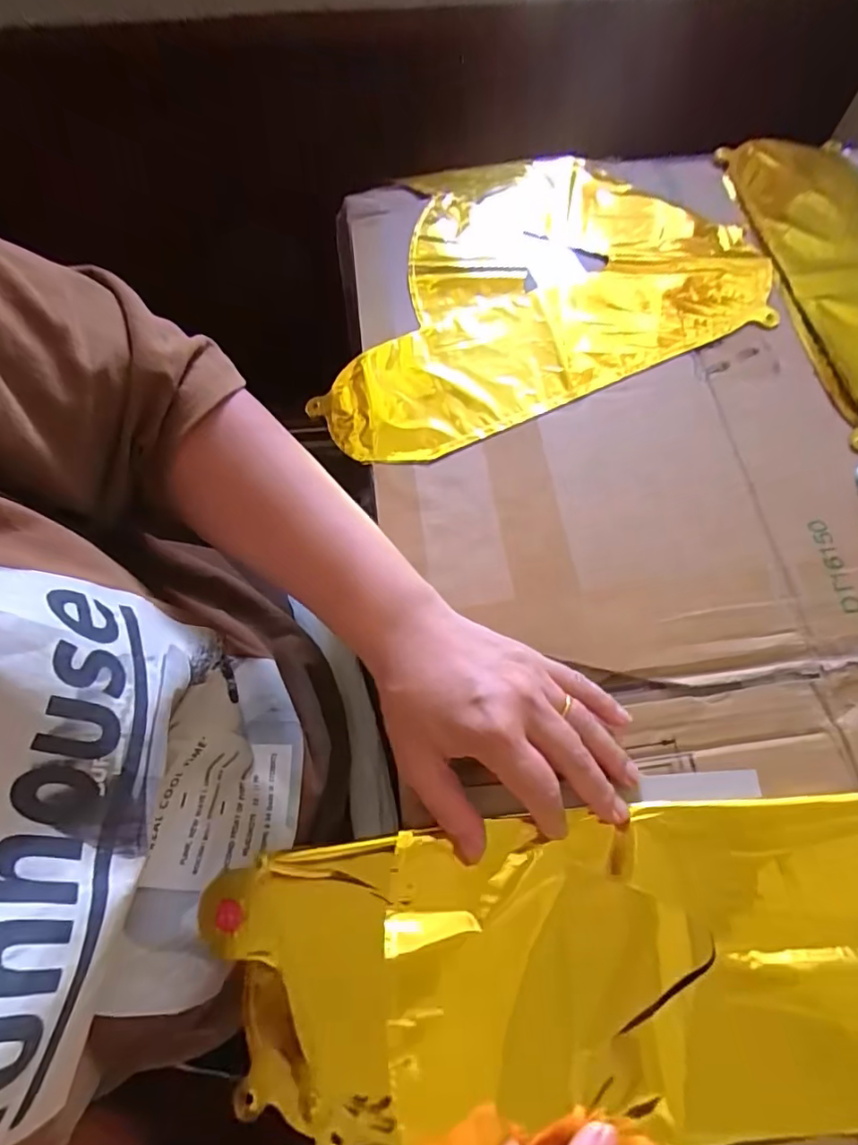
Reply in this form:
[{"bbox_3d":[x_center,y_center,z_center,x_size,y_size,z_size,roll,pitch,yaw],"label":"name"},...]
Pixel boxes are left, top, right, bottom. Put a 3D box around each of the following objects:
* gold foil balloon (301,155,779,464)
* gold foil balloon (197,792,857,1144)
[{"bbox_3d":[0.071,-0.232,0.447,0.366,0.029,0.246,-23,70,-12],"label":"gold foil balloon"},{"bbox_3d":[0.103,0.188,0.265,0.410,0.021,0.131,-4,67,1],"label":"gold foil balloon"}]

